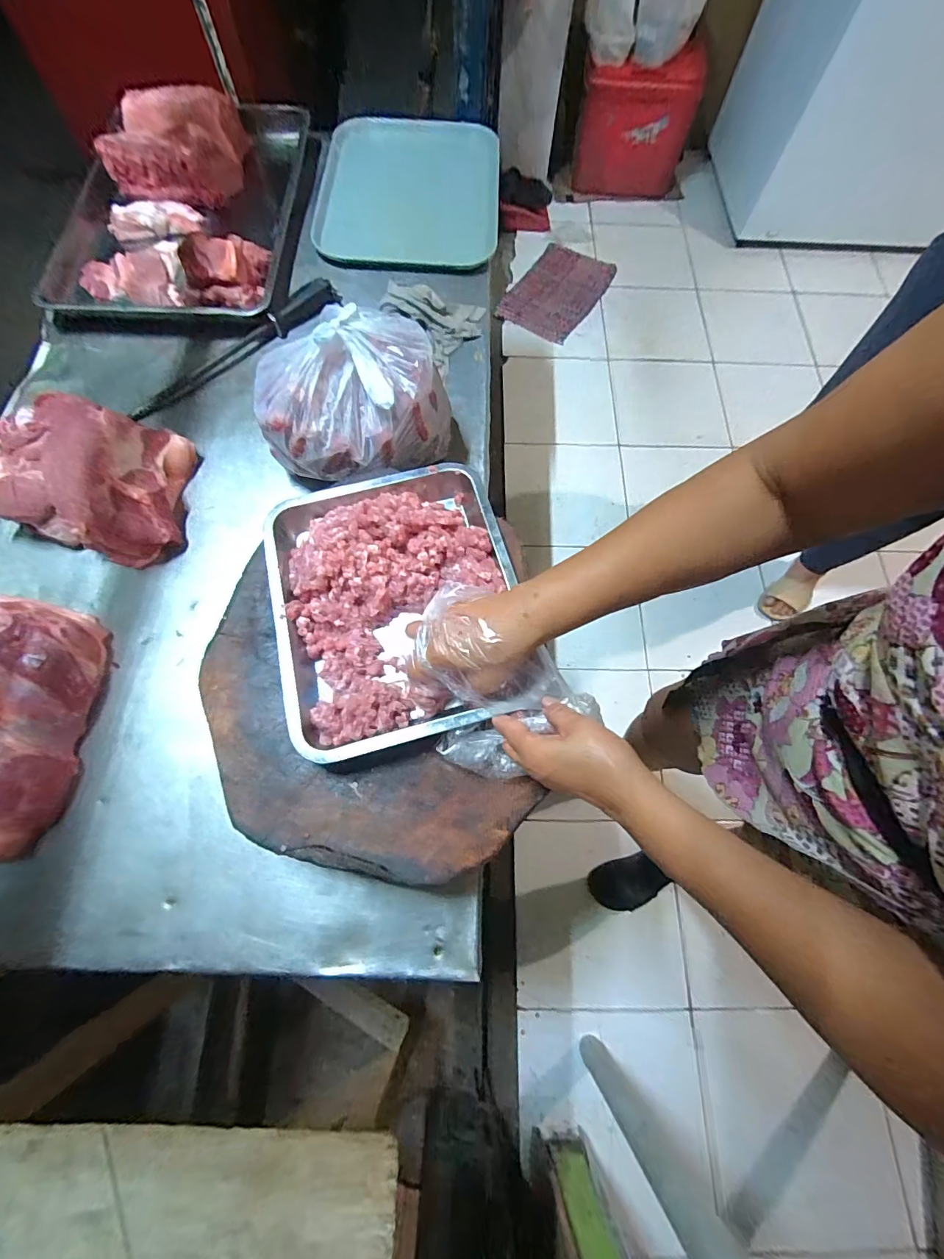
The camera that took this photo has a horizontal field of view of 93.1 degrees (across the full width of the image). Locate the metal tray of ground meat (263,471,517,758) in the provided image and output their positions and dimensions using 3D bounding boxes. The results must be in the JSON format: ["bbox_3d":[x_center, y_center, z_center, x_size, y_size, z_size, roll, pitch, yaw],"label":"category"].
[{"bbox_3d":[-0.085,-0.040,0.477,0.252,0.077,0.306,-14,71,-7],"label":"metal tray of ground meat"}]

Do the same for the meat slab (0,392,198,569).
[{"bbox_3d":[-0.536,-0.219,0.630,0.274,0.079,0.205,13,70,2],"label":"meat slab"}]

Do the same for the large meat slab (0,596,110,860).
[{"bbox_3d":[-0.554,0.102,0.535,0.167,0.047,0.311,-1,70,-3],"label":"large meat slab"}]

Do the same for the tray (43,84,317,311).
[{"bbox_3d":[-0.548,-0.813,0.833,0.415,0.100,0.590,0,70,-2],"label":"tray"}]

